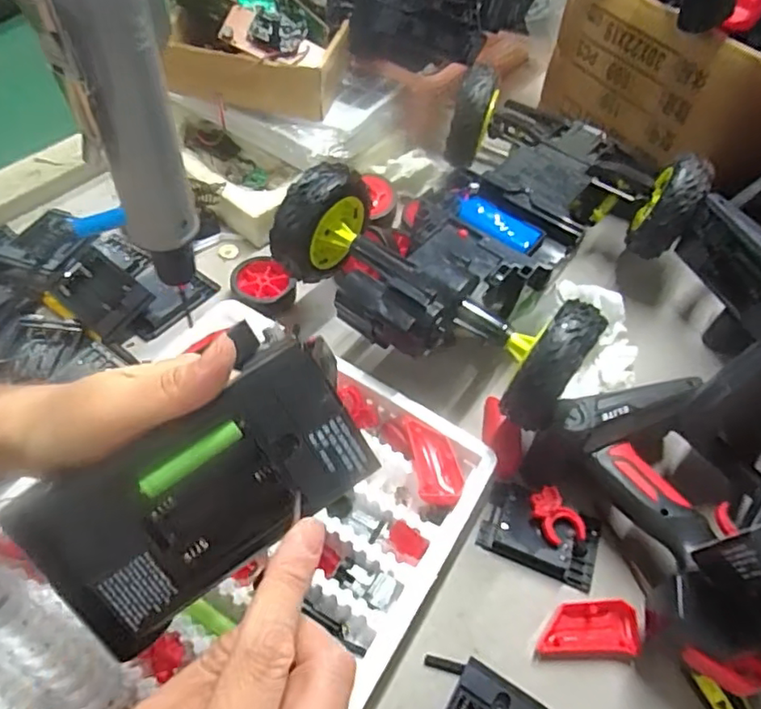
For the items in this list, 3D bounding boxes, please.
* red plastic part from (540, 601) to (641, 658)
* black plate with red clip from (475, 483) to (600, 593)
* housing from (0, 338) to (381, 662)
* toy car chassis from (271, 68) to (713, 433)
[{"bbox_3d":[0.133,0.178,0.377,0.064,0.014,0.031,2,54,-4],"label":"red plastic part"},{"bbox_3d":[0.116,0.123,0.410,0.081,0.027,0.052,21,55,11],"label":"black plate with red clip"},{"bbox_3d":[-0.069,0.055,0.240,0.130,0.017,0.071,-33,103,-12],"label":"housing"},{"bbox_3d":[0.114,-0.123,0.489,0.238,0.082,0.342,32,58,17],"label":"toy car chassis"}]

